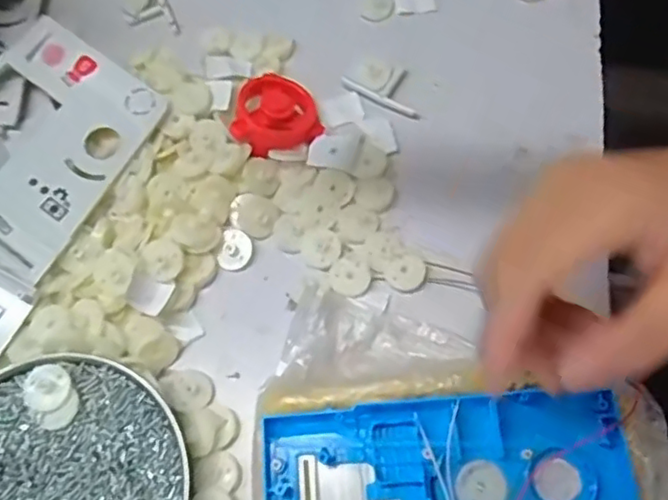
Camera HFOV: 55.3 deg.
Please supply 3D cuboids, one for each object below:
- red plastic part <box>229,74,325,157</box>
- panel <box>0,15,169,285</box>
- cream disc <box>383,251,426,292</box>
[{"bbox_3d":[-0.038,-0.087,0.387,0.052,0.021,0.054,-1,69,2],"label":"red plastic part"},{"bbox_3d":[-0.178,-0.064,0.378,0.108,0.013,0.137,28,73,12],"label":"panel"},{"bbox_3d":[0.040,0.011,0.359,0.023,0.004,0.023,-1,69,2],"label":"cream disc"}]

